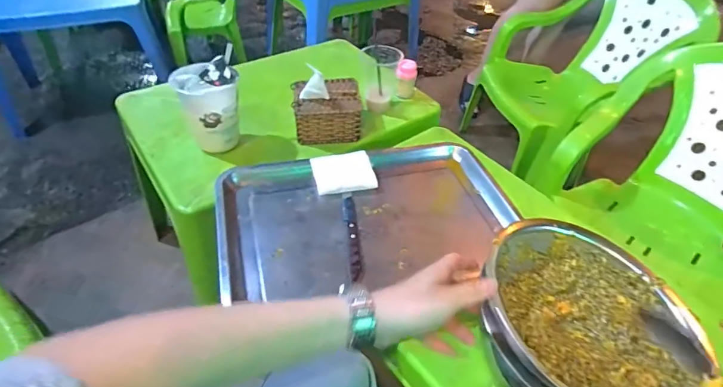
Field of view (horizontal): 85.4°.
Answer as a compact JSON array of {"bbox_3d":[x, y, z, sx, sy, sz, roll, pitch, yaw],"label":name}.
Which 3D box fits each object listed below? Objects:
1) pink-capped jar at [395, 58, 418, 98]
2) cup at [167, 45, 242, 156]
[{"bbox_3d":[0.102,-0.262,0.899,0.046,0.076,0.049,9,47,5],"label":"pink-capped jar"},{"bbox_3d":[-0.271,-0.161,0.711,0.104,0.148,0.110,-13,49,-16],"label":"cup"}]

